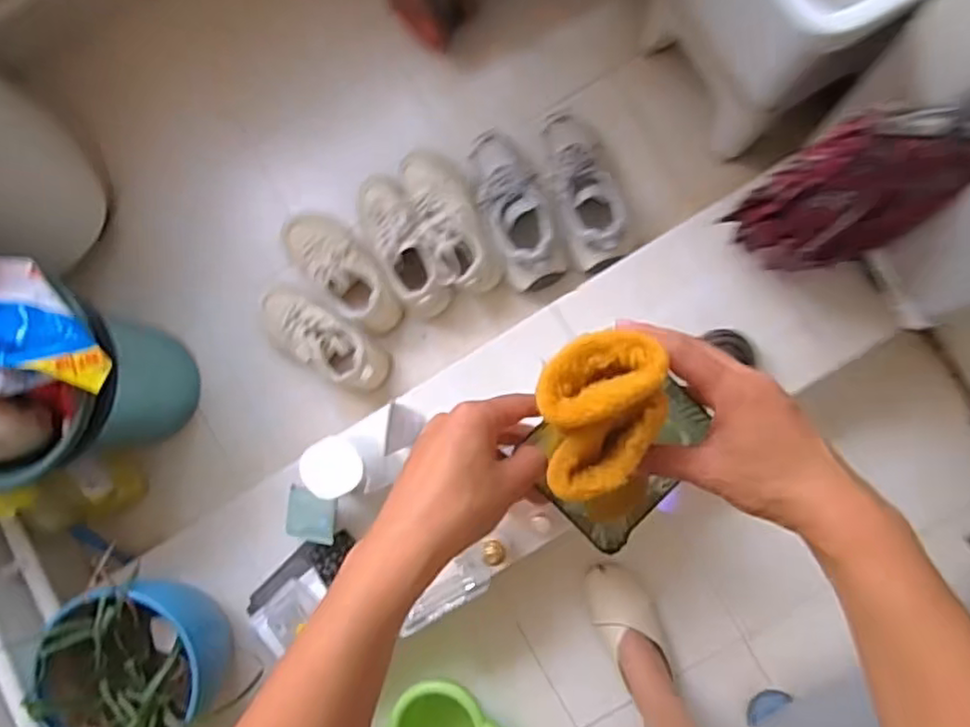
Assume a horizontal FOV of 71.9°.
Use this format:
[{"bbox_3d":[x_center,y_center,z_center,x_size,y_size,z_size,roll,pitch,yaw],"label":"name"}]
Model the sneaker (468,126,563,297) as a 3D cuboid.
[{"bbox_3d":[0.047,-0.242,1.027,0.104,0.077,0.258,-19,84,5],"label":"sneaker"}]

